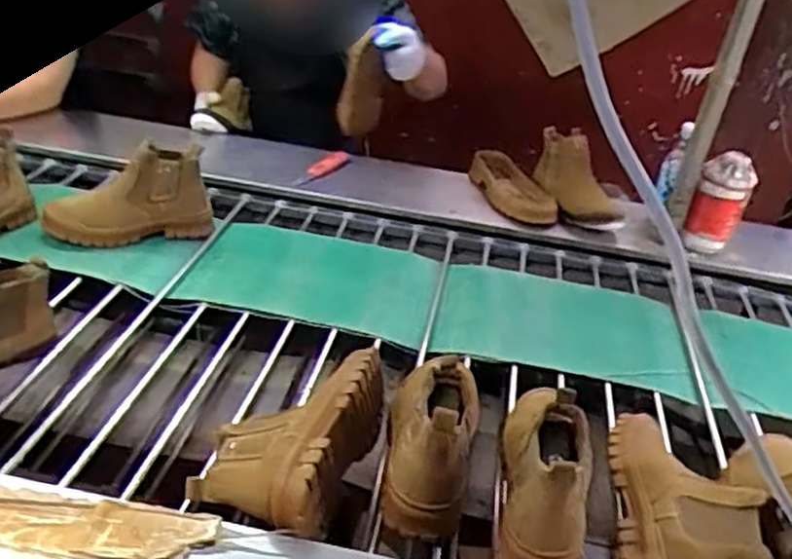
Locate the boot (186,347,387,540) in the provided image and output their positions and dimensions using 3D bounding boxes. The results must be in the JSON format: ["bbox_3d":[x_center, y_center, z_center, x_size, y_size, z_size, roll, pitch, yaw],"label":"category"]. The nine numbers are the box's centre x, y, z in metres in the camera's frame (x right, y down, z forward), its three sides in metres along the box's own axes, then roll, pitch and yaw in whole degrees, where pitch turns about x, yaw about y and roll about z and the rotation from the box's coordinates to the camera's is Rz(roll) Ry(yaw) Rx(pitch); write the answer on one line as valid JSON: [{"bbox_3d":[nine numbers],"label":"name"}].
[{"bbox_3d":[-0.117,0.169,0.865,0.157,0.090,0.245,16,32,14],"label":"boot"}]

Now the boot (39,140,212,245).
[{"bbox_3d":[-0.441,-0.147,1.233,0.256,0.140,0.110,3,31,-8],"label":"boot"}]

